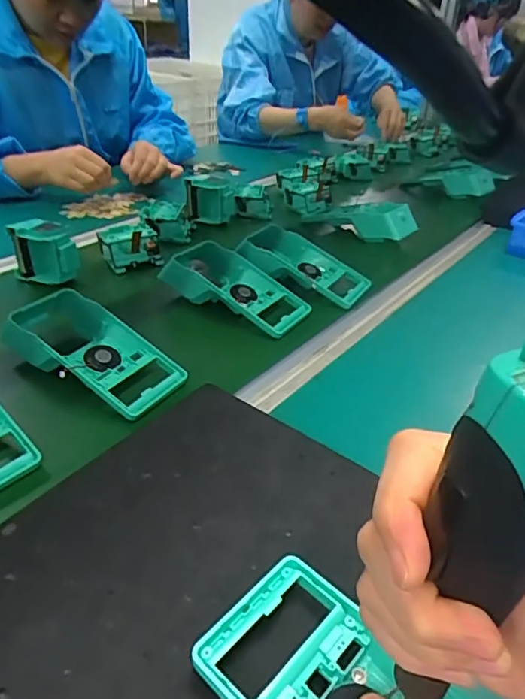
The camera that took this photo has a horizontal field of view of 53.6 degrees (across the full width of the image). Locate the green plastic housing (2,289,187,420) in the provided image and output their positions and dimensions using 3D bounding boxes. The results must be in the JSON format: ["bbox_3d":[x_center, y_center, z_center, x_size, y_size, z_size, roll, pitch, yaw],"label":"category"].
[{"bbox_3d":[-0.174,0.001,0.519,0.198,0.055,0.087,23,38,22],"label":"green plastic housing"}]

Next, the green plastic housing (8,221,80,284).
[{"bbox_3d":[-0.276,-0.121,0.665,0.085,0.071,0.040,10,35,5],"label":"green plastic housing"}]

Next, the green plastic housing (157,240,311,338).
[{"bbox_3d":[-0.036,-0.080,0.639,0.183,0.048,0.091,23,38,22],"label":"green plastic housing"}]

